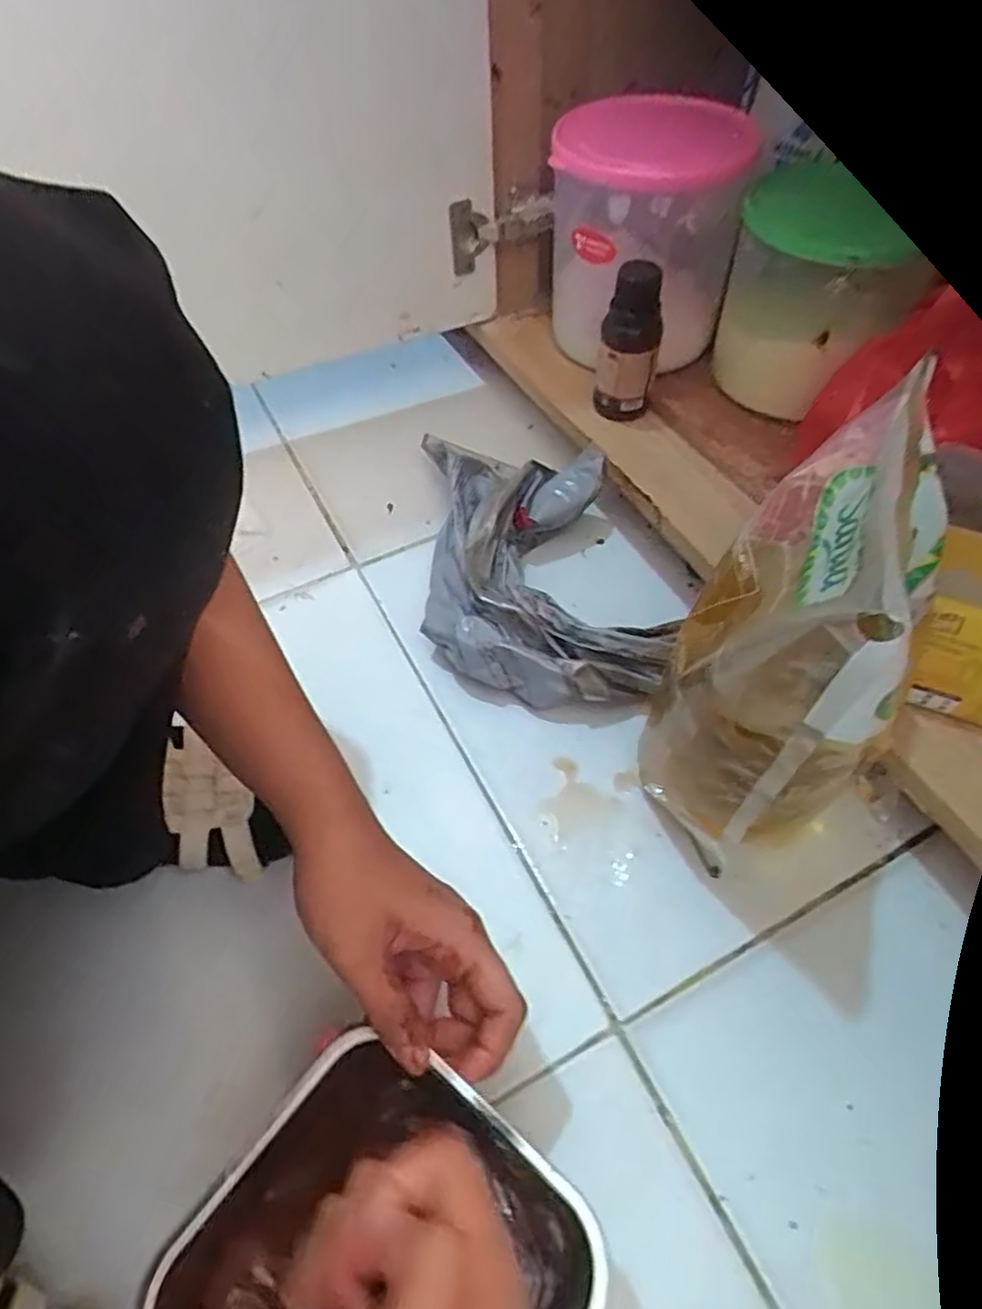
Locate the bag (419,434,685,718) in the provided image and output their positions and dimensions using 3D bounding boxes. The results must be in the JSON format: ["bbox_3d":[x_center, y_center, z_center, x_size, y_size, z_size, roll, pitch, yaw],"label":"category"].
[{"bbox_3d":[0.030,-0.080,0.568,0.168,0.061,0.283,-6,54,-3],"label":"bag"}]

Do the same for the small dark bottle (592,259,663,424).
[{"bbox_3d":[0.108,-0.240,0.554,0.046,0.116,0.036,6,54,6],"label":"small dark bottle"}]

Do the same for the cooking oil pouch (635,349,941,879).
[{"bbox_3d":[0.151,0.006,0.376,0.093,0.262,0.160,29,60,21],"label":"cooking oil pouch"}]

